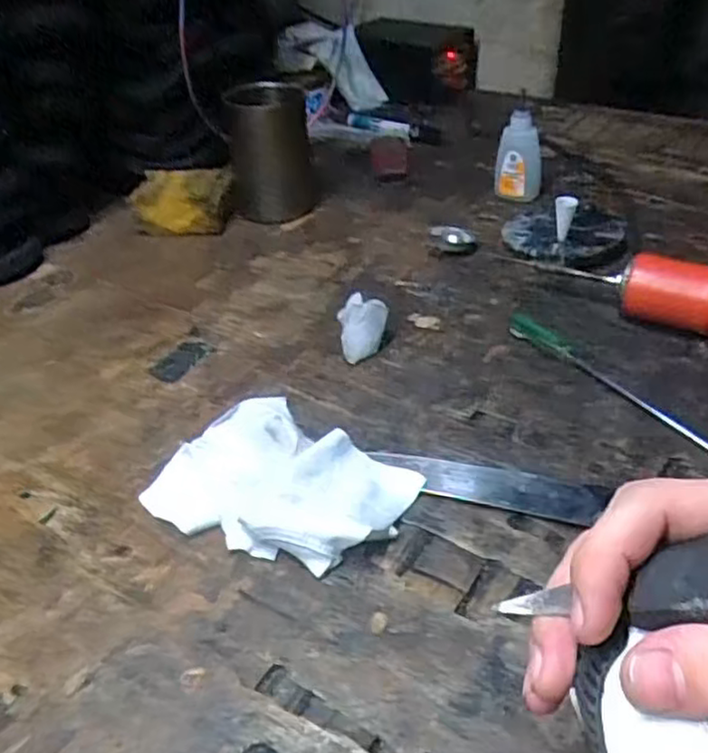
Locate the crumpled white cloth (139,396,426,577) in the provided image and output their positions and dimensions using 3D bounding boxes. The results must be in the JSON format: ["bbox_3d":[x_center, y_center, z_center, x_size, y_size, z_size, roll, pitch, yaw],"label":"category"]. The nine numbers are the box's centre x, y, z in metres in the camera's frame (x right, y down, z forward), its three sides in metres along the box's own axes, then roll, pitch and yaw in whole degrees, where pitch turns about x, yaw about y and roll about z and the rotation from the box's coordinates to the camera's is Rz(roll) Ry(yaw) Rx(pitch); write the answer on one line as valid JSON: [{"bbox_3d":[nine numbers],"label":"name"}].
[{"bbox_3d":[-0.044,0.058,0.390,0.135,0.023,0.105,25,46,32],"label":"crumpled white cloth"}]

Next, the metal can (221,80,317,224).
[{"bbox_3d":[-0.081,-0.217,0.675,0.078,0.110,0.078,-6,37,-3],"label":"metal can"}]

